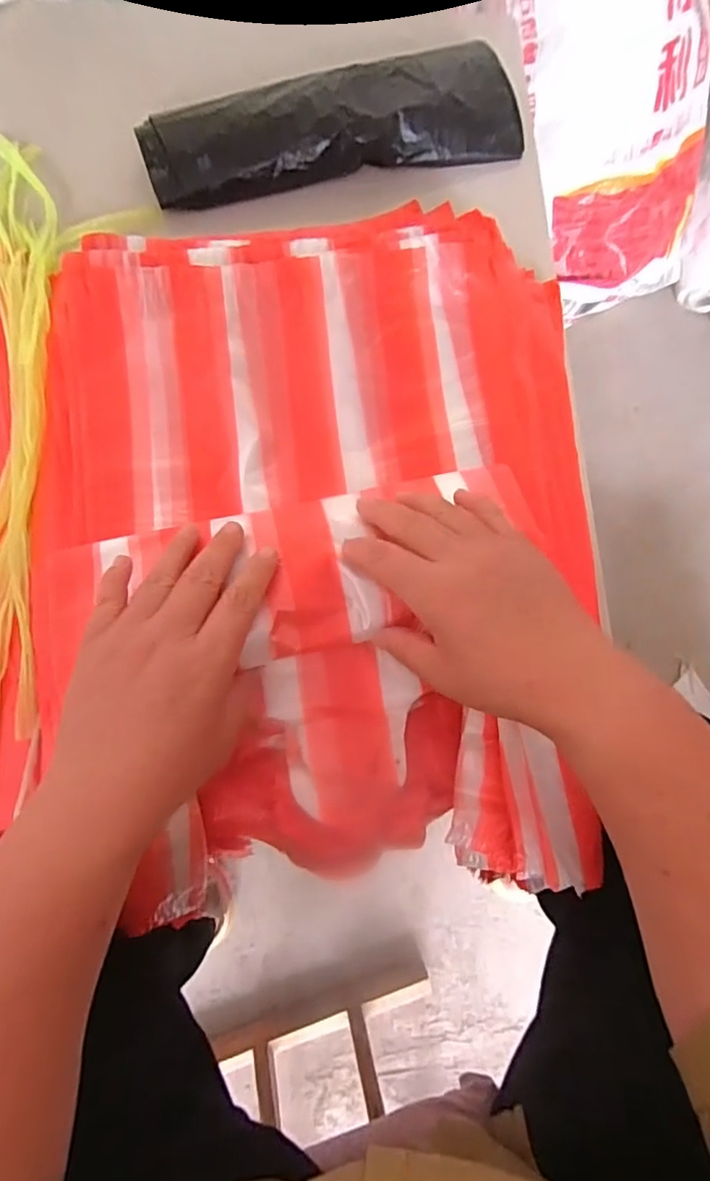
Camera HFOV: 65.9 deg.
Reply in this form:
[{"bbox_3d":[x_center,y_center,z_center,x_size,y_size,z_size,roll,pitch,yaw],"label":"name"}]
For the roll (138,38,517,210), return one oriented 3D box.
[{"bbox_3d":[-0.015,-0.431,0.509,0.351,0.054,0.089,-16,75,-7],"label":"roll"}]

